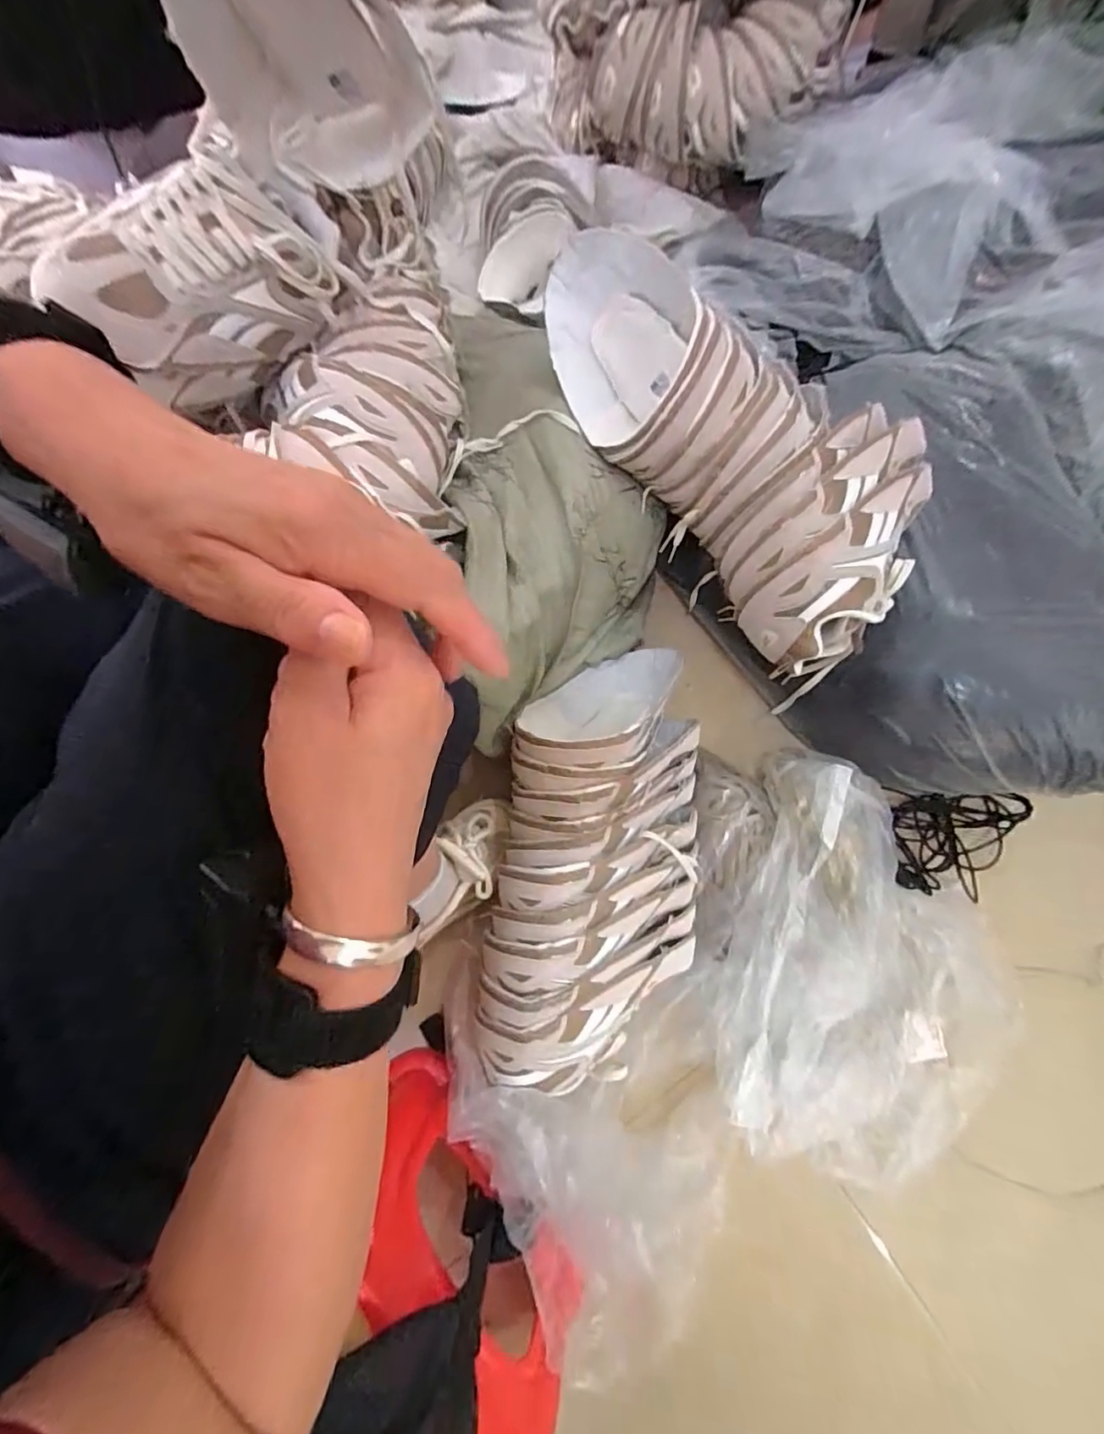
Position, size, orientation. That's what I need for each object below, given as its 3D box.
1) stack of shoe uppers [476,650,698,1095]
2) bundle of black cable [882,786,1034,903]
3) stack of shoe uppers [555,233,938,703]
[{"bbox_3d":[0.048,0.155,0.573,0.217,0.116,0.428,7,75,4],"label":"stack of shoe uppers"},{"bbox_3d":[0.483,0.151,0.643,0.154,0.054,0.120,6,75,4],"label":"bundle of black cable"},{"bbox_3d":[0.188,-0.296,0.592,0.225,0.182,0.510,-36,76,-8],"label":"stack of shoe uppers"}]

